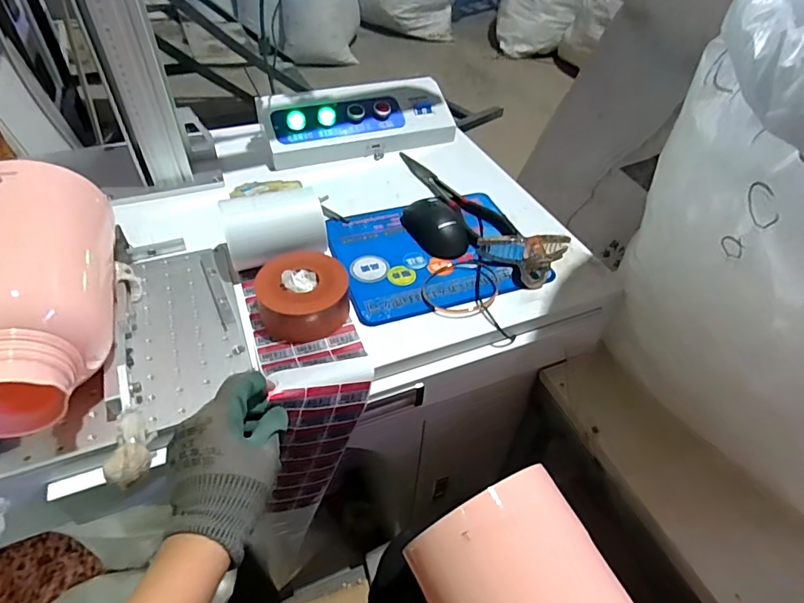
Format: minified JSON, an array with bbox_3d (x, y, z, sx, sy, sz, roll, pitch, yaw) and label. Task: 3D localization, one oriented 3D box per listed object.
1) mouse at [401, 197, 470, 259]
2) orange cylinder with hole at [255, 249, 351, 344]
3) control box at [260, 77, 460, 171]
[{"bbox_3d":[0.046,-0.100,0.622,0.060,0.039,0.101,-24,51,-24],"label":"mouse"},{"bbox_3d":[-0.104,-0.009,0.508,0.094,0.049,0.079,-18,49,-19],"label":"orange cylinder with hole"},{"bbox_3d":[-0.070,-0.300,0.780,0.307,0.066,0.119,-17,49,-18],"label":"control box"}]

